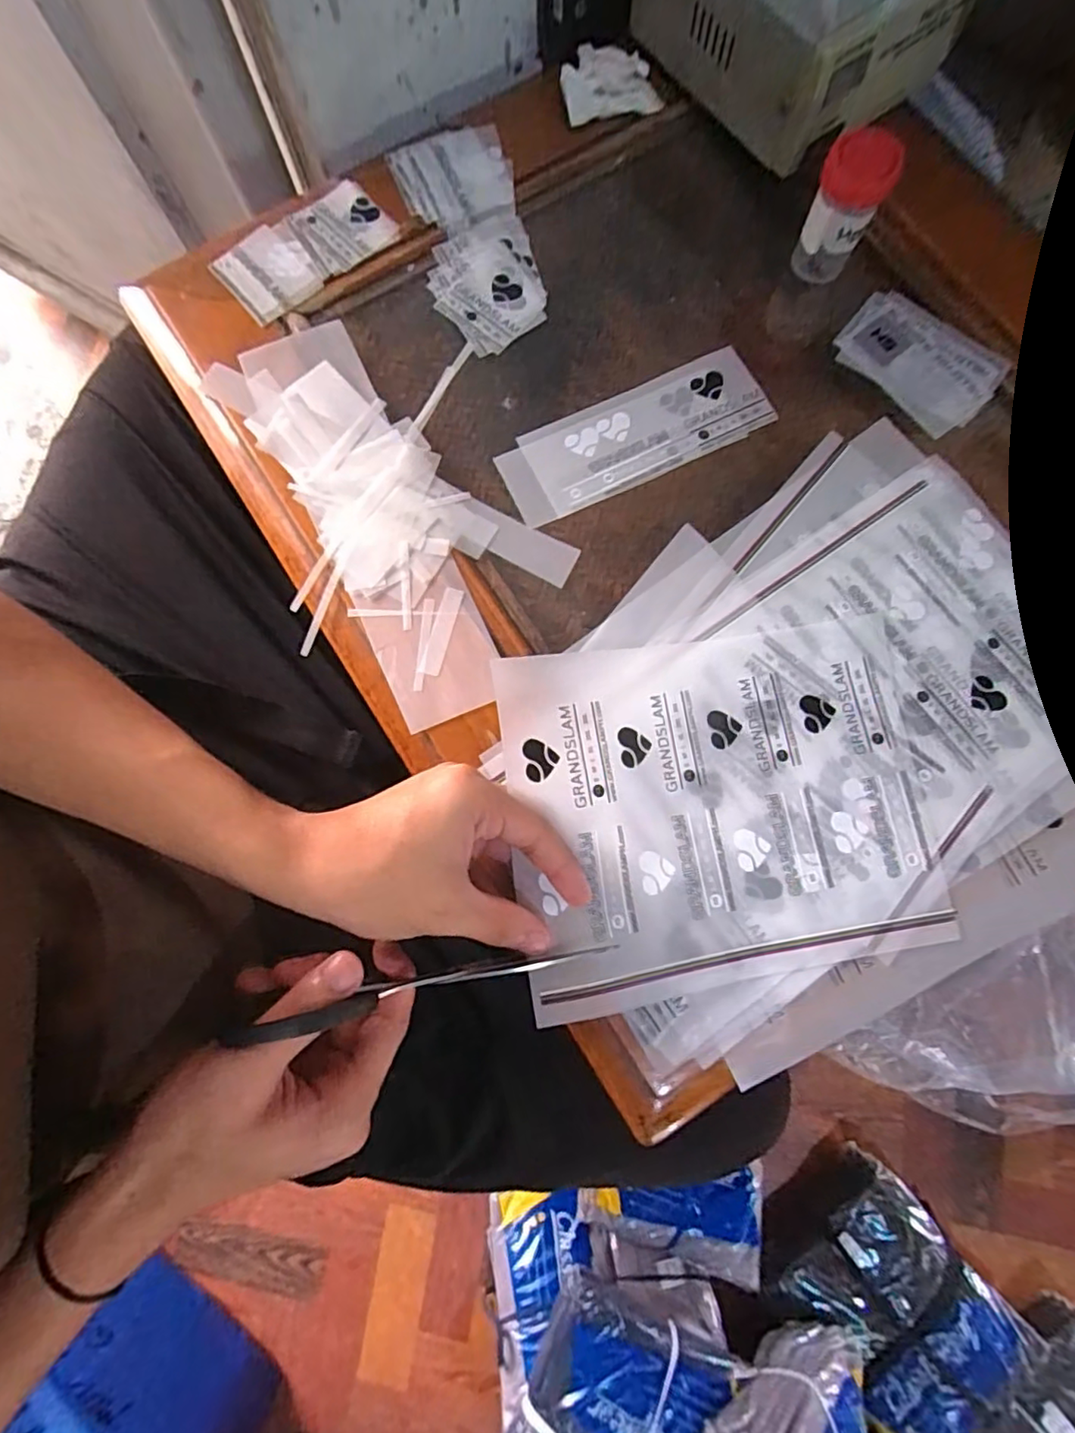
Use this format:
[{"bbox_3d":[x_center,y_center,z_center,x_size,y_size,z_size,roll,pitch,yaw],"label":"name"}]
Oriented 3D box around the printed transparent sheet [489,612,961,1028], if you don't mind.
[{"bbox_3d":[0.101,0.045,0.331,0.227,0.033,0.191,-8,80,-1],"label":"printed transparent sheet"}]

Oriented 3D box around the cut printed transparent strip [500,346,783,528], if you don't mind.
[{"bbox_3d":[0.063,-0.183,0.395,0.174,0.006,0.062,-25,82,-2],"label":"cut printed transparent strip"}]

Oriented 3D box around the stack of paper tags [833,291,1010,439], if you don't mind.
[{"bbox_3d":[0.253,-0.237,0.403,0.102,0.004,0.072,38,83,7],"label":"stack of paper tags"}]

